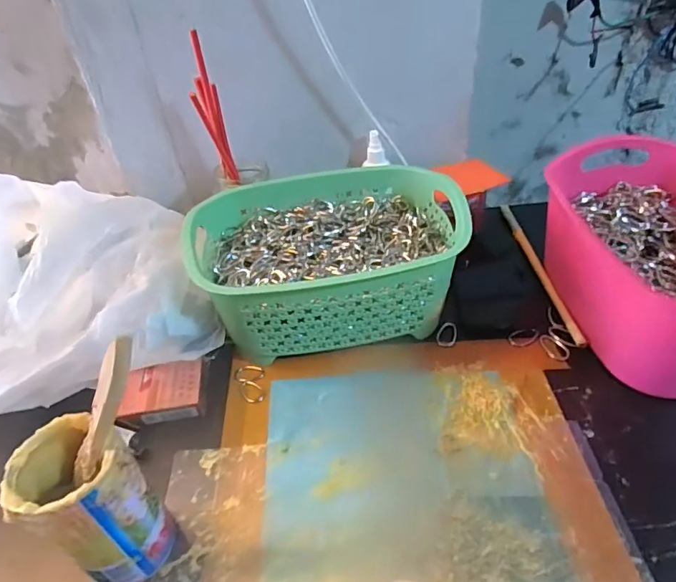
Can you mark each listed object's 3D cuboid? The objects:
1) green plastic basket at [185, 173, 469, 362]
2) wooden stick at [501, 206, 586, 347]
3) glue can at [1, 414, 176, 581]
[{"bbox_3d":[-0.010,-0.036,0.529,0.262,0.121,0.201,-10,41,-3],"label":"green plastic basket"},{"bbox_3d":[0.235,-0.034,0.580,0.011,0.011,0.268,-4,40,3],"label":"wooden stick"},{"bbox_3d":[-0.160,0.149,0.329,0.060,0.123,0.062,-4,41,3],"label":"glue can"}]

